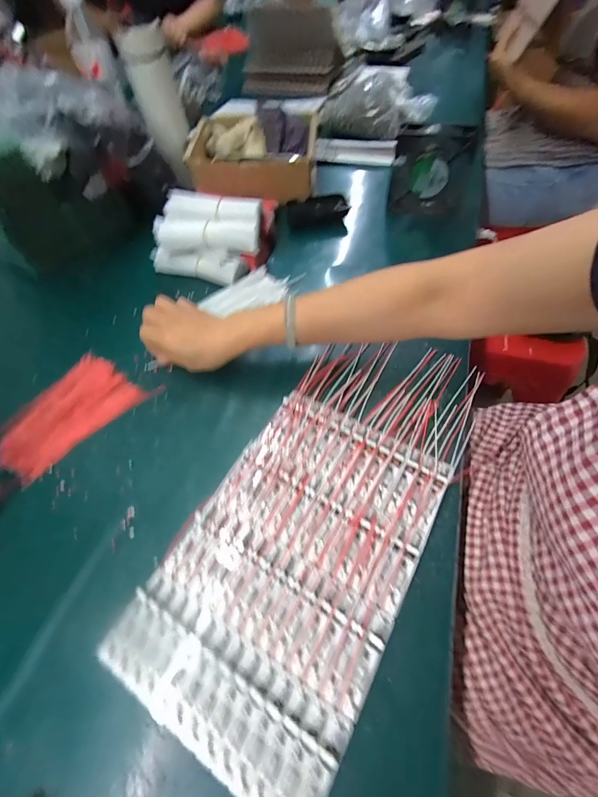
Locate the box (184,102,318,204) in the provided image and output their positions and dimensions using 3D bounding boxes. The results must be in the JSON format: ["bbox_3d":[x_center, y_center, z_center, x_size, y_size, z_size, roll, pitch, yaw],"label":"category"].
[{"bbox_3d":[-0.083,-0.445,0.634,0.222,0.089,0.176,3,57,6],"label":"box"}]

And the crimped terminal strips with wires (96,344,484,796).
[{"bbox_3d":[0.026,0.091,0.332,0.192,0.012,0.412,26,62,19],"label":"crimped terminal strips with wires"}]

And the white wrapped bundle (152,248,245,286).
[{"bbox_3d":[-0.158,-0.209,0.524,0.146,0.036,0.030,13,59,12],"label":"white wrapped bundle"}]

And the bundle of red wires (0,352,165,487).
[{"bbox_3d":[-0.273,0.012,0.405,0.108,0.011,0.161,37,66,24],"label":"bundle of red wires"}]

